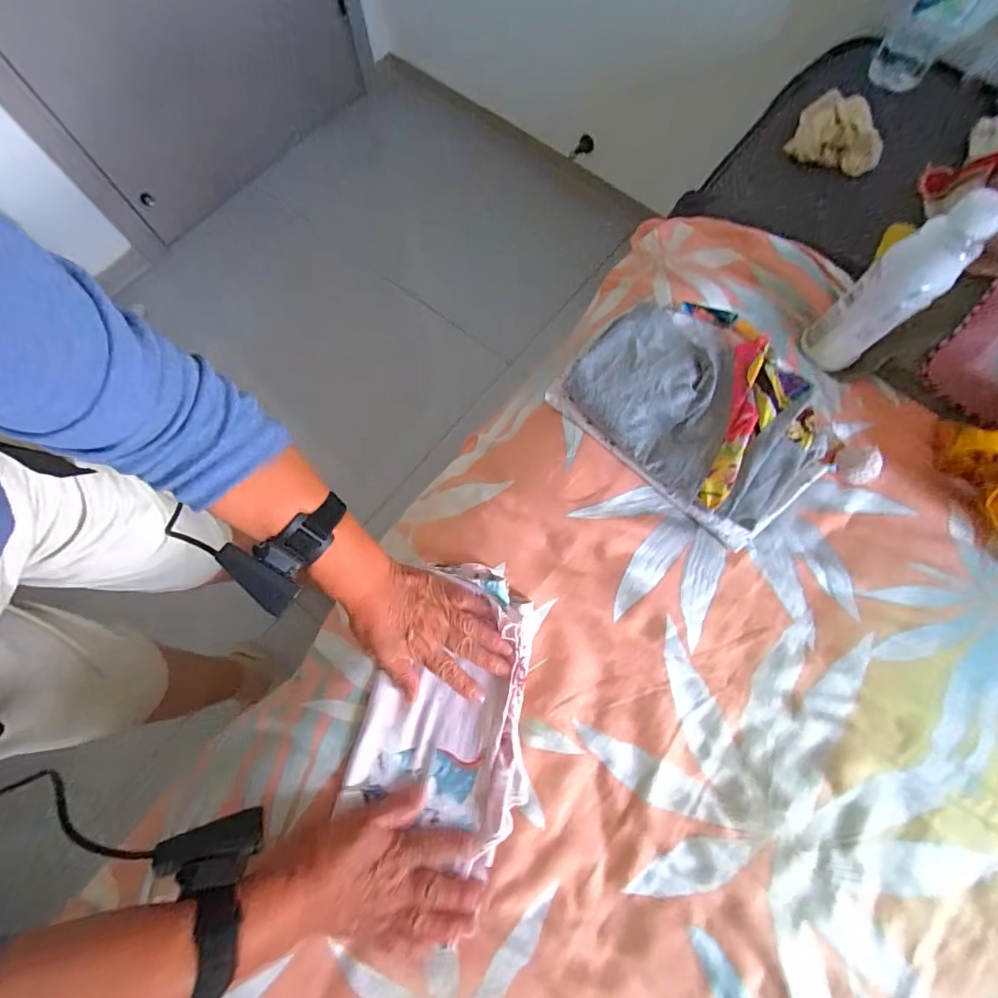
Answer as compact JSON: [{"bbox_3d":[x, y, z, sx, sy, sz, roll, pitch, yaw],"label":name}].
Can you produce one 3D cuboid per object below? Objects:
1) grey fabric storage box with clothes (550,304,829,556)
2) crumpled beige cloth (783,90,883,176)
[{"bbox_3d":[0.208,-0.093,0.472,0.167,0.068,0.250,-43,80,-11],"label":"grey fabric storage box with clothes"},{"bbox_3d":[0.499,-0.530,0.656,0.129,0.039,0.105,38,78,8],"label":"crumpled beige cloth"}]

